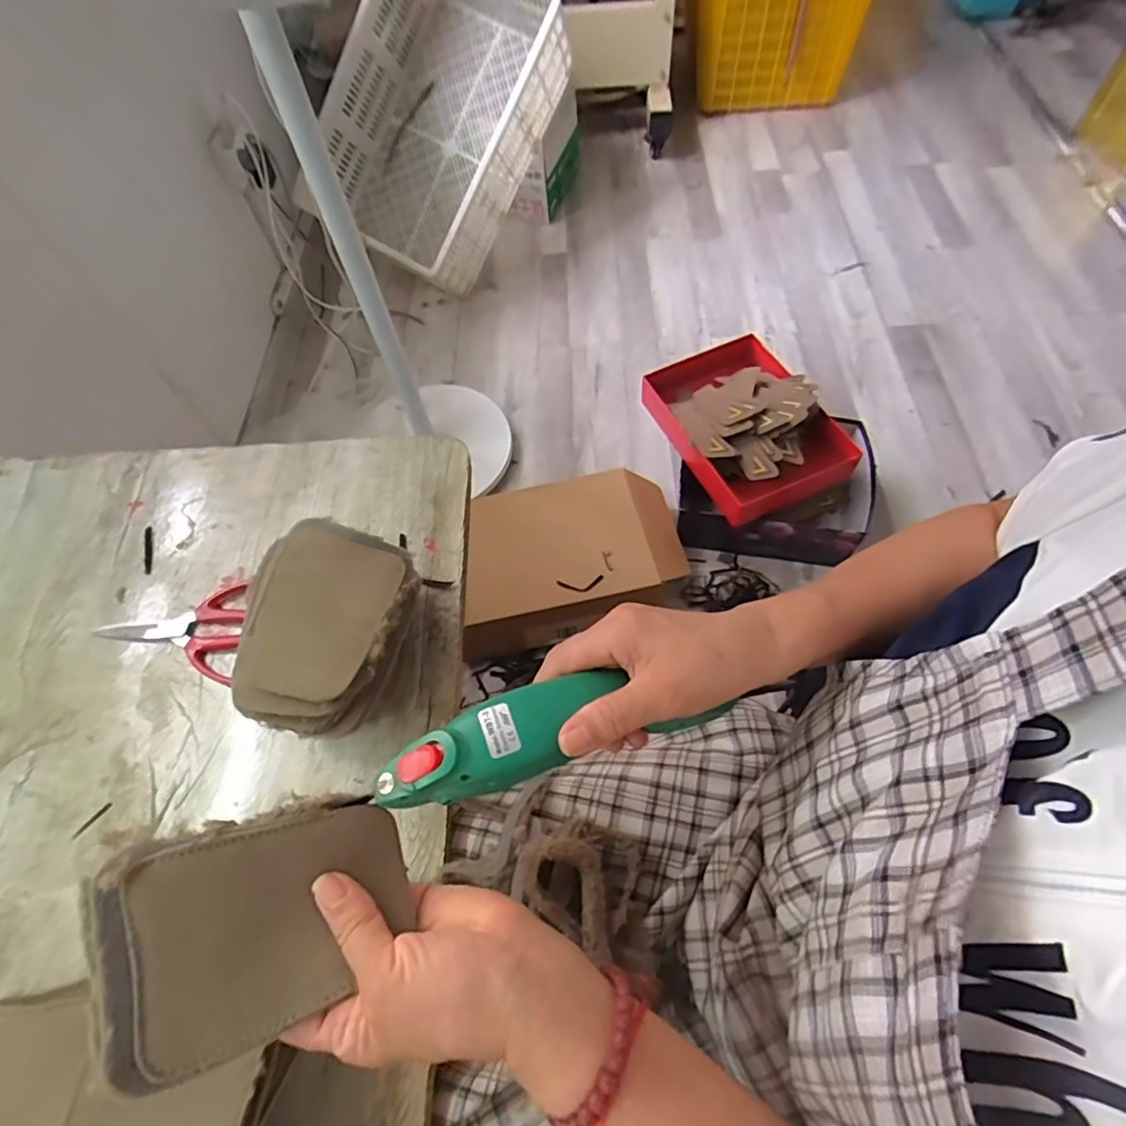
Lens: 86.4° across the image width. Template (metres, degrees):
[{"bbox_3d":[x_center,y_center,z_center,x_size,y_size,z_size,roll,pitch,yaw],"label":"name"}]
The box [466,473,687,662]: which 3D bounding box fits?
[{"bbox_3d":[0.011,-0.013,1.069,0.413,0.138,0.266,-16,61,-4],"label":"box"}]

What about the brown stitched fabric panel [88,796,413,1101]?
[{"bbox_3d":[-0.134,0.162,0.270,0.122,0.010,0.091,-6,77,-27],"label":"brown stitched fabric panel"}]

